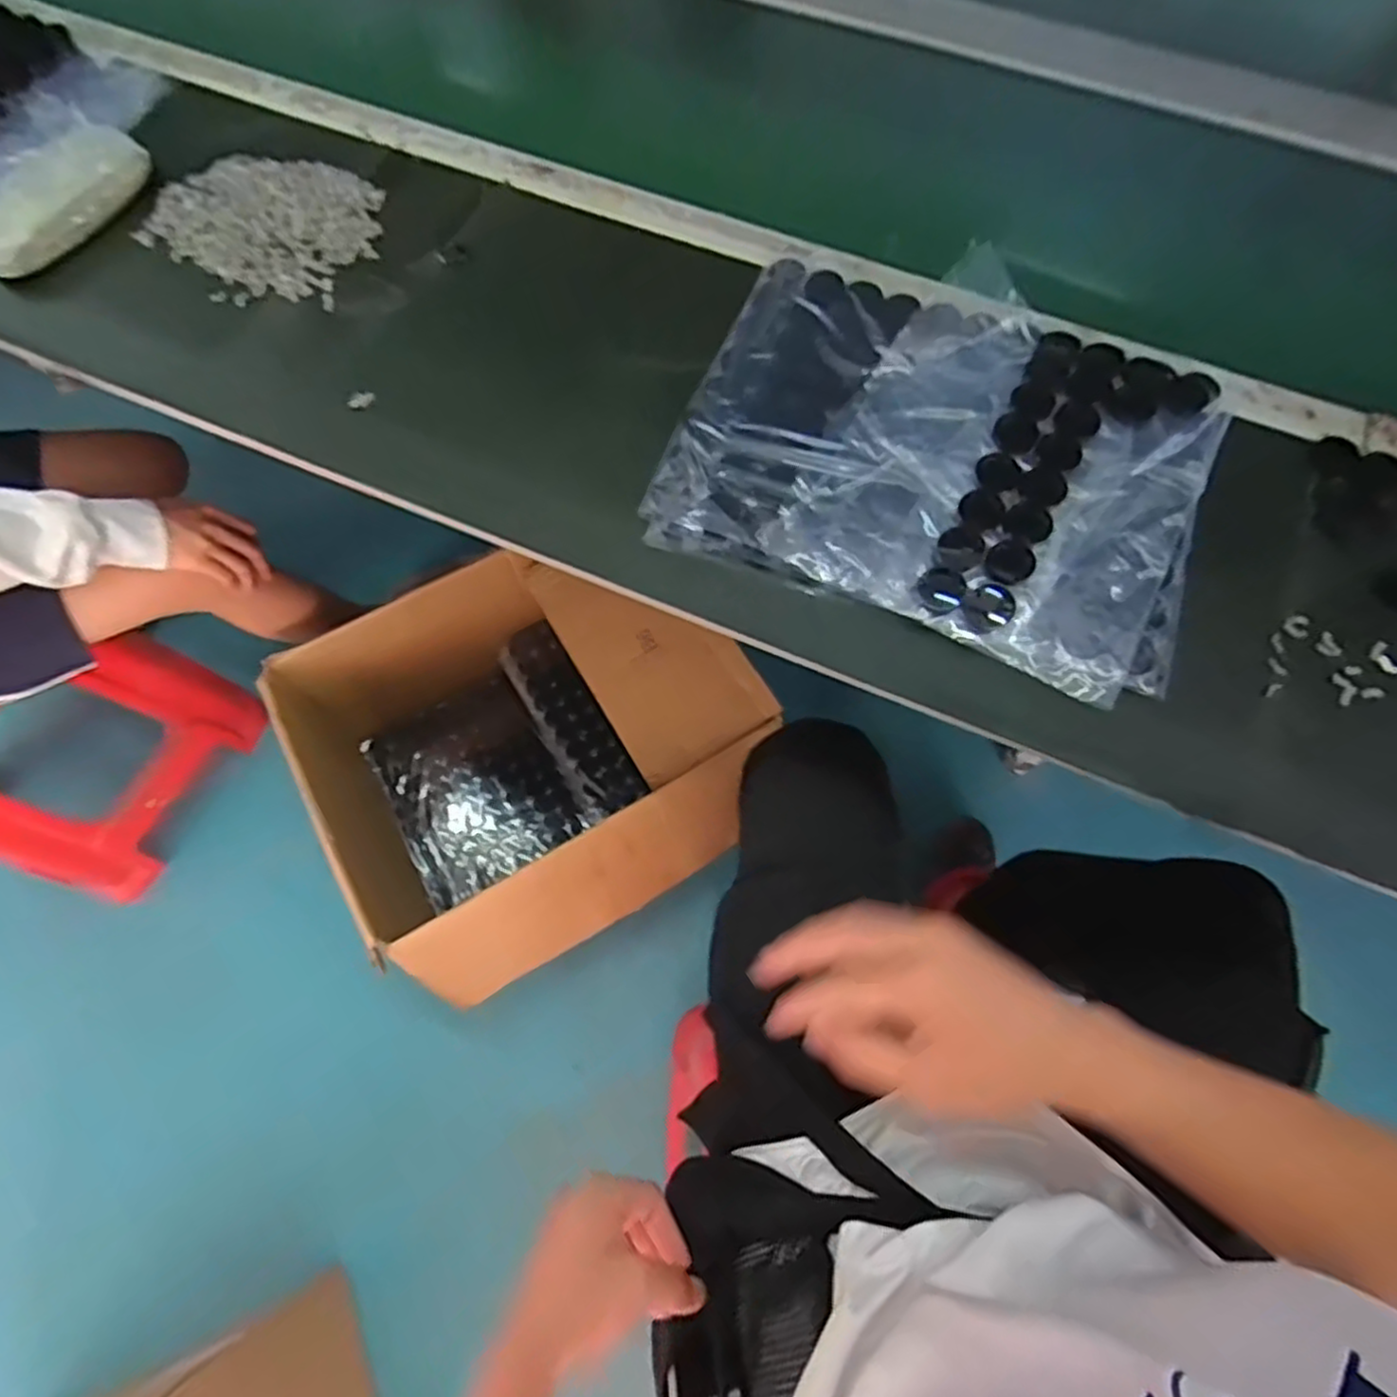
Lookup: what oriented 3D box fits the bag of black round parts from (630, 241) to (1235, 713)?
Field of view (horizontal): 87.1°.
[{"bbox_3d":[0.175,-0.183,0.518,0.349,0.024,0.282,23,69,8],"label":"bag of black round parts"}]

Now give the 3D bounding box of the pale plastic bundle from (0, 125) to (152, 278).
[{"bbox_3d":[-0.527,-0.411,0.602,0.063,0.034,0.161,34,71,12],"label":"pale plastic bundle"}]

